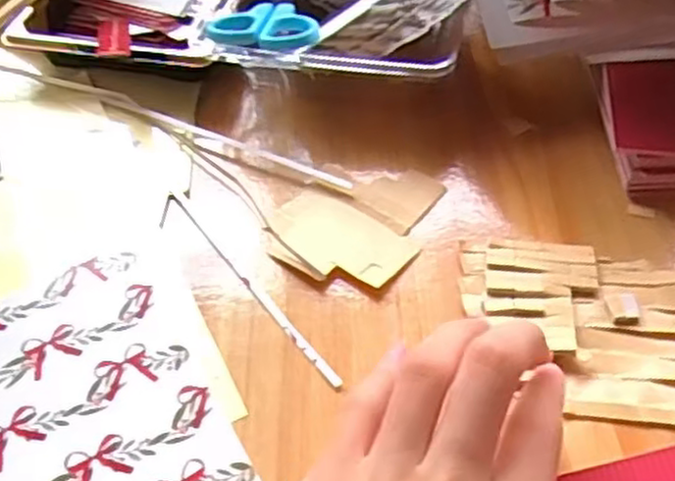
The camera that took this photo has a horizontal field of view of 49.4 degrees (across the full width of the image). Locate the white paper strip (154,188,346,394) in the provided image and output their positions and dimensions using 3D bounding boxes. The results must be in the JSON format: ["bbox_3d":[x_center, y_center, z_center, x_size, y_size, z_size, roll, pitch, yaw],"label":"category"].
[{"bbox_3d":[-0.039,0.017,0.283,0.013,0.004,0.119,-34,56,-19],"label":"white paper strip"}]

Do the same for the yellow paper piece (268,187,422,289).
[{"bbox_3d":[0.000,-0.001,0.295,0.058,0.004,0.043,33,54,28],"label":"yellow paper piece"}]

